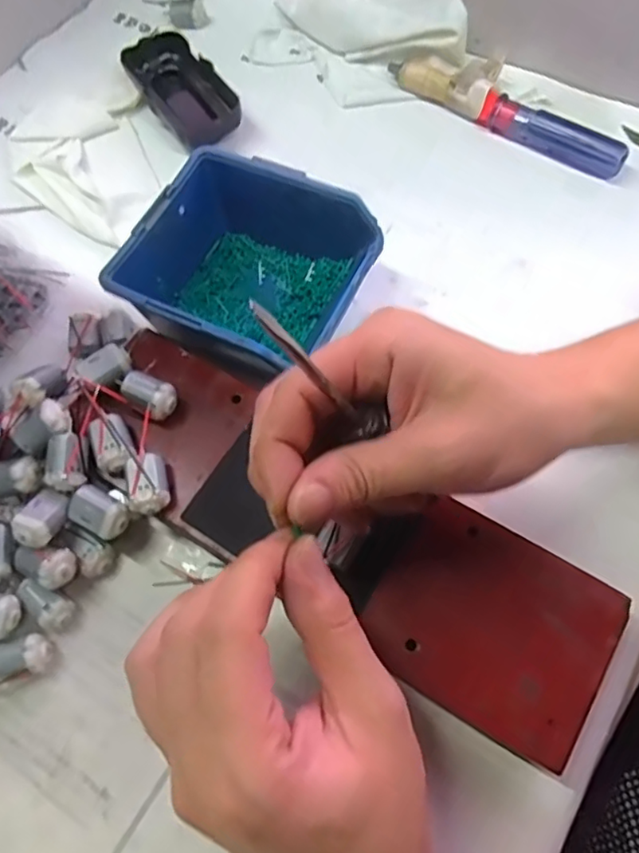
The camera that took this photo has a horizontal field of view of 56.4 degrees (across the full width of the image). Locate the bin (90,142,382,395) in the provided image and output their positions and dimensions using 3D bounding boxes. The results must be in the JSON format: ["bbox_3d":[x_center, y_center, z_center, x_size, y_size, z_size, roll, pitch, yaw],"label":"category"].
[{"bbox_3d":[-0.039,-0.086,0.347,0.120,0.060,0.111,28,70,14],"label":"bin"}]

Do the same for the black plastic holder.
[{"bbox_3d":[-0.101,-0.250,0.444,0.047,0.027,0.103,-36,69,-12],"label":"black plastic holder"}]

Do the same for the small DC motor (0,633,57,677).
[{"bbox_3d":[-0.144,0.111,0.290,0.031,0.019,0.017,-6,66,1],"label":"small DC motor"}]

